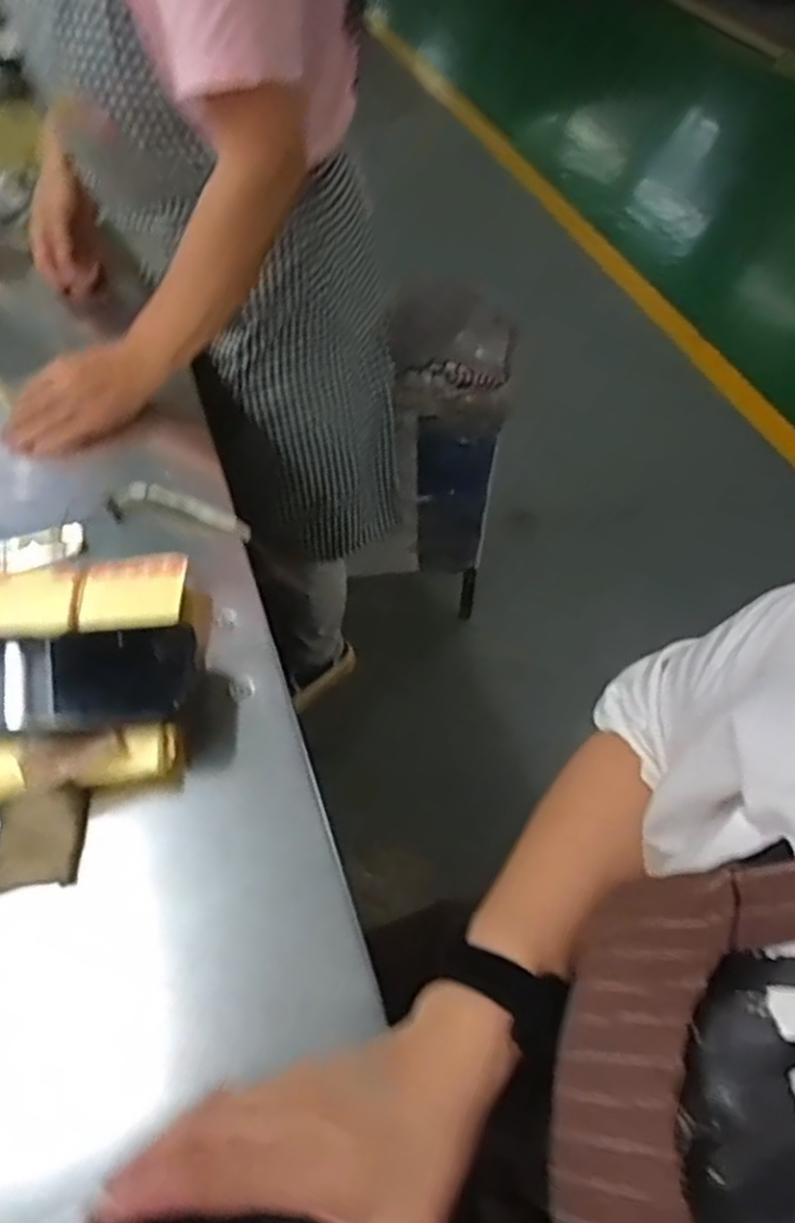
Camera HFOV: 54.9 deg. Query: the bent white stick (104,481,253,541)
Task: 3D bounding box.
[{"bbox_3d":[-0.178,-0.082,0.621,0.118,0.027,0.025,13,53,8],"label":"bent white stick"}]

